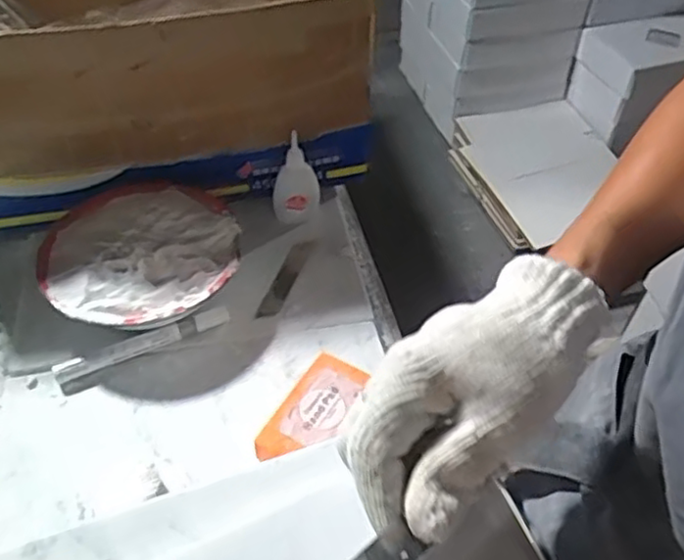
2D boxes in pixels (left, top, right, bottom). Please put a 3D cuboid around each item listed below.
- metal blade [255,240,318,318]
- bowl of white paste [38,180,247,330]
[{"bbox_3d":[-0.050,-0.004,0.628,0.019,0.005,0.102,15,50,14],"label":"metal blade"},{"bbox_3d":[-0.173,-0.019,0.600,0.160,0.056,0.164,1,49,-1],"label":"bowl of white paste"}]

